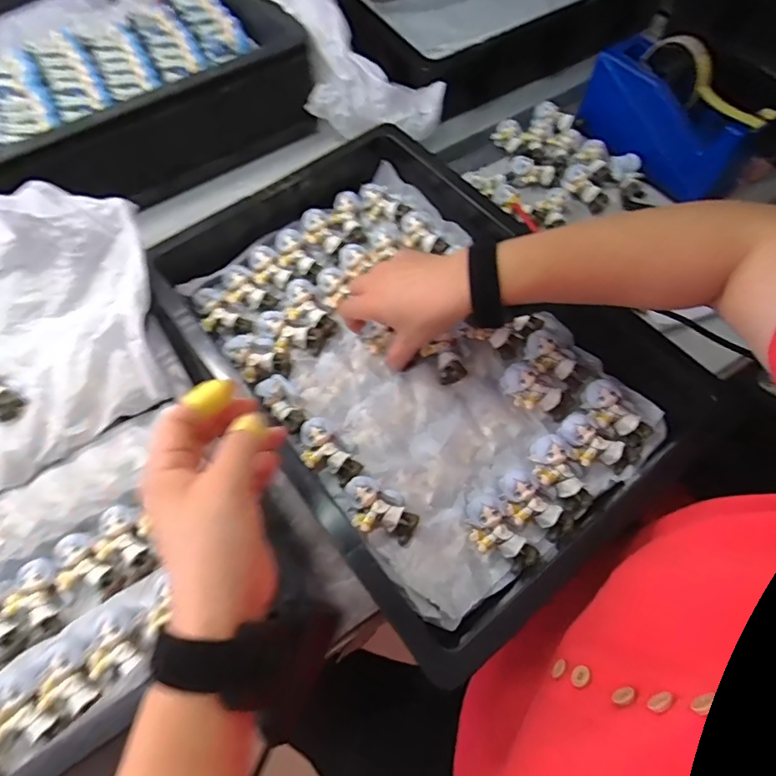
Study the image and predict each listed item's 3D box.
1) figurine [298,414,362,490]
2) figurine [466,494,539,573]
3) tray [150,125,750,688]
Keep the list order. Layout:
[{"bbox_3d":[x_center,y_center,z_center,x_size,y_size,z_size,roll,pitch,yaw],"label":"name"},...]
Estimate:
[{"bbox_3d":[-0.051,0.057,0.431,0.061,0.030,0.037,35,69,17],"label":"figurine"},{"bbox_3d":[0.085,0.116,0.394,0.034,0.024,0.063,-40,83,-17],"label":"figurine"},{"bbox_3d":[0.016,-0.051,0.461,0.329,0.070,0.479,-36,68,-16],"label":"tray"}]

